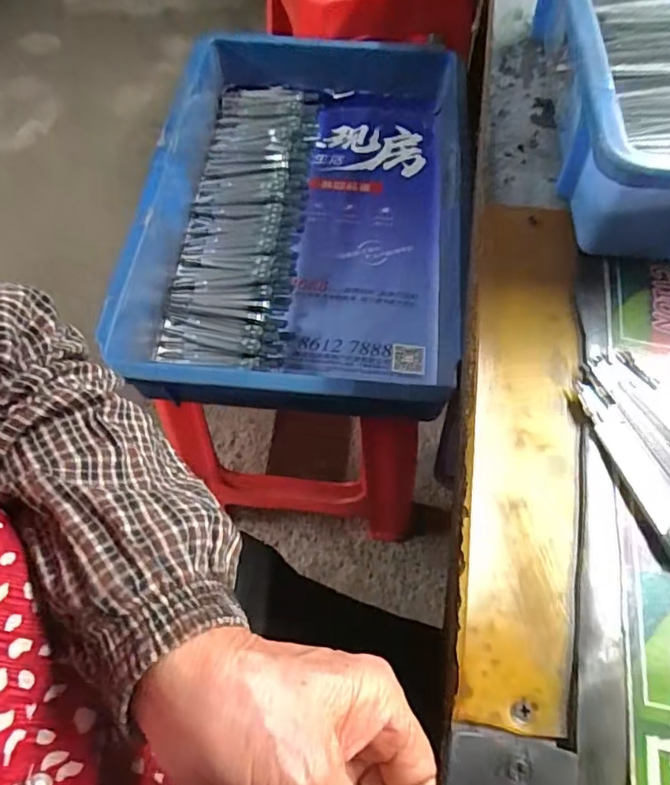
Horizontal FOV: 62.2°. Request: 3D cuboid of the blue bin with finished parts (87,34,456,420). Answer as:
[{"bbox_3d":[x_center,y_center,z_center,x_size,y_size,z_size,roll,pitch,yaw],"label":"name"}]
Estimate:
[{"bbox_3d":[-0.024,-0.178,0.539,0.294,0.076,0.435,5,63,4],"label":"blue bin with finished parts"}]

